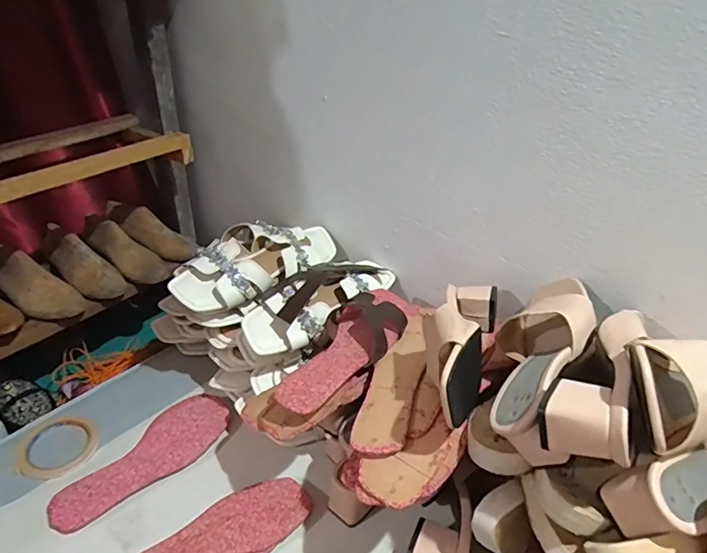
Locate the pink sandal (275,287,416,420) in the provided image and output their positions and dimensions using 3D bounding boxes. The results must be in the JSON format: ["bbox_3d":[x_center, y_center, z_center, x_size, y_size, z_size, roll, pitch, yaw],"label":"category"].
[{"bbox_3d":[-0.006,0.081,0.610,0.085,0.040,0.233,22,39,27],"label":"pink sandal"}]

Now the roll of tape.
[{"bbox_3d":[-0.408,0.235,0.684,0.104,0.012,0.101,2,34,-1],"label":"roll of tape"}]

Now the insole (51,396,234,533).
[{"bbox_3d":[-0.272,0.244,0.660,0.094,0.015,0.239,24,40,23],"label":"insole"}]

